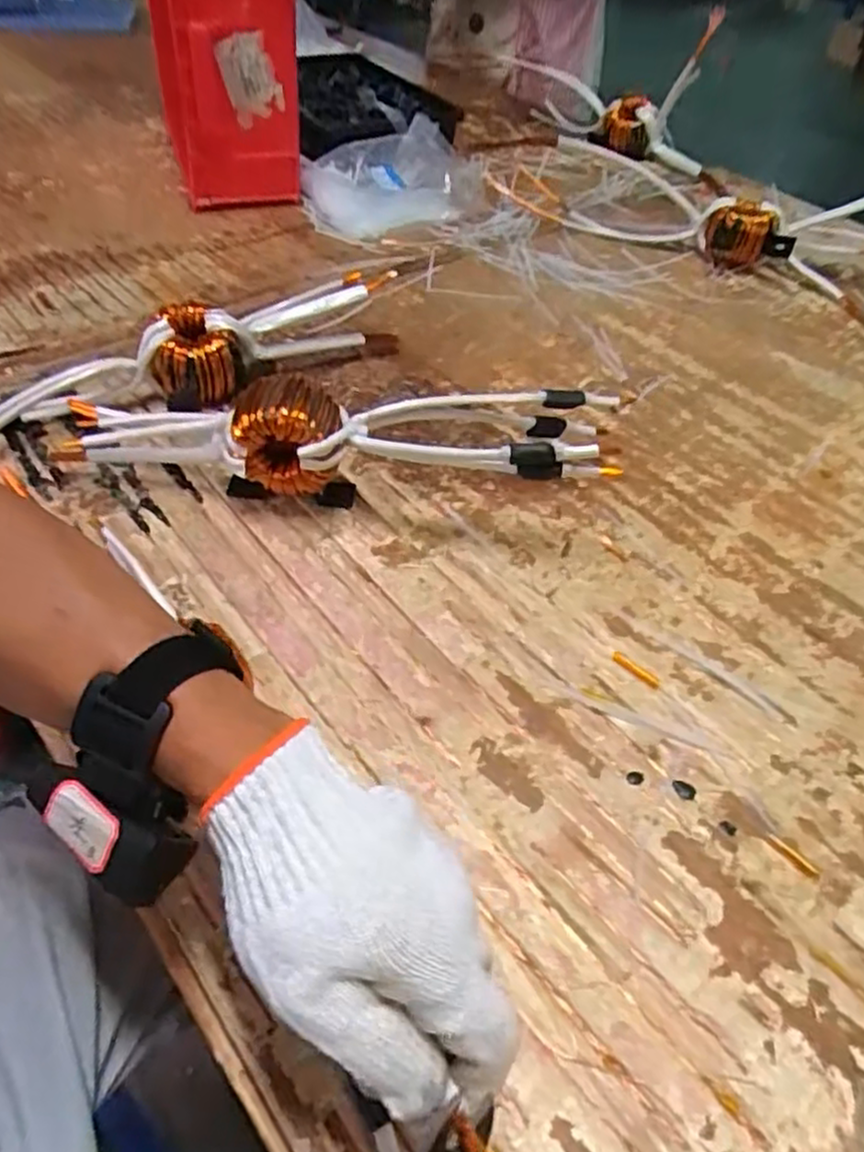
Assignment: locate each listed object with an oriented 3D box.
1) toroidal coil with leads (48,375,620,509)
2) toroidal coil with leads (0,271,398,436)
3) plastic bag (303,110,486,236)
[{"bbox_3d":[-0.081,-0.110,0.580,0.436,0.094,0.107,5,48,0],"label":"toroidal coil with leads"},{"bbox_3d":[-0.235,-0.202,0.648,0.428,0.086,0.098,-19,53,-20],"label":"toroidal coil with leads"},{"bbox_3d":[-0.042,-0.536,0.980,0.261,0.071,0.175,-8,50,-11],"label":"plastic bag"}]

